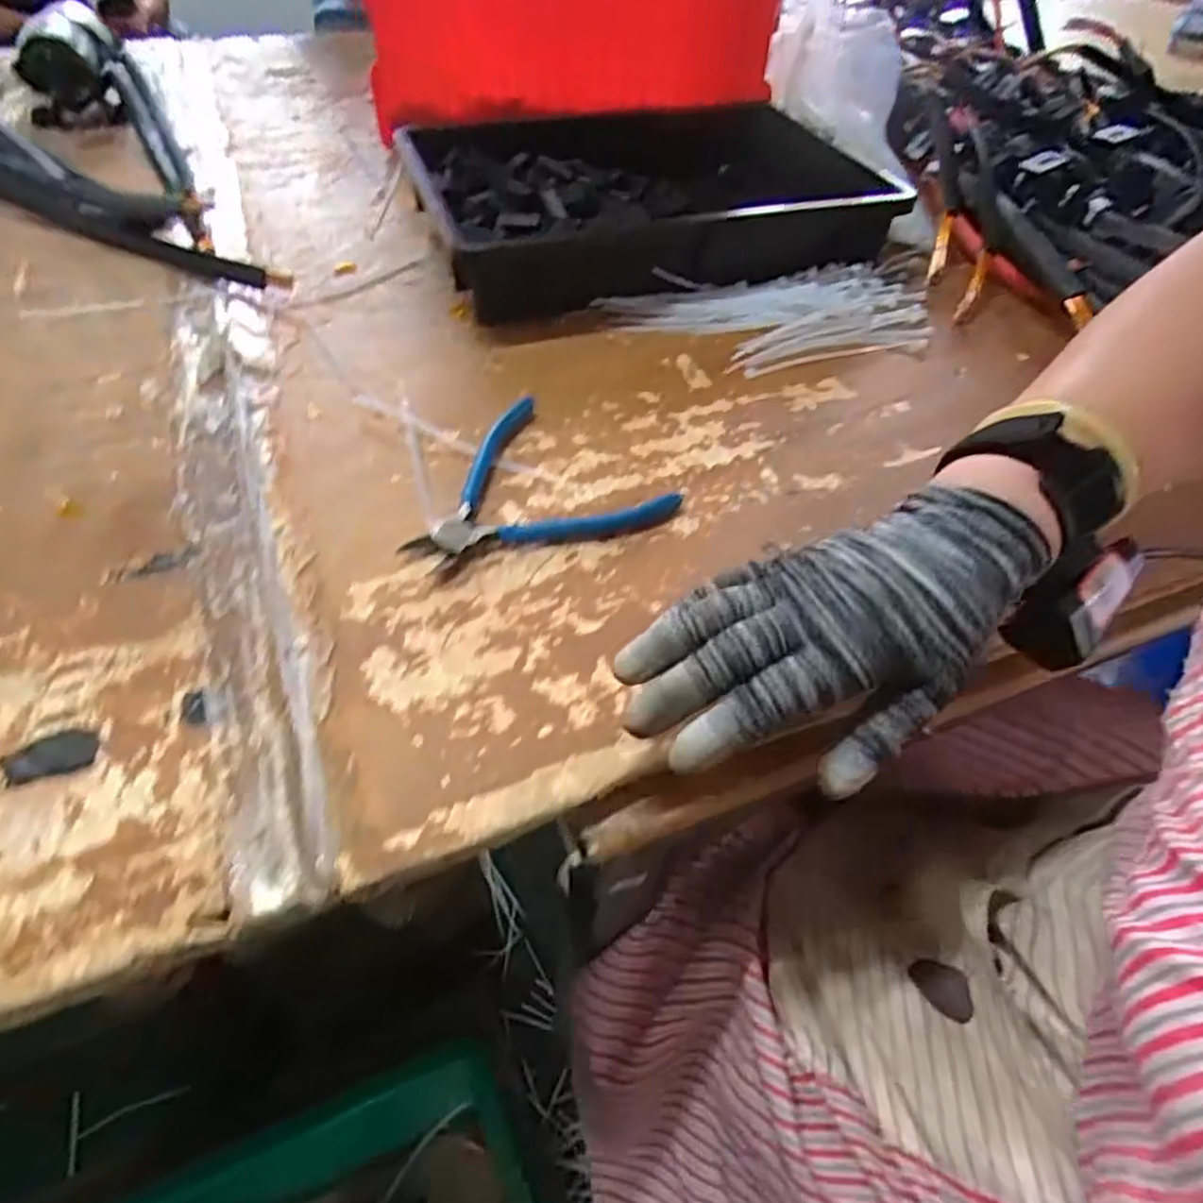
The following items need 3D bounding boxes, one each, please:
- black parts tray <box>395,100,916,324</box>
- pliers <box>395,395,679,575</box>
[{"bbox_3d":[0.049,-0.344,0.629,0.386,0.073,0.237,-13,51,-14],"label":"black parts tray"},{"bbox_3d":[-0.047,-0.075,0.429,0.152,0.012,0.123,-16,52,-17],"label":"pliers"}]

